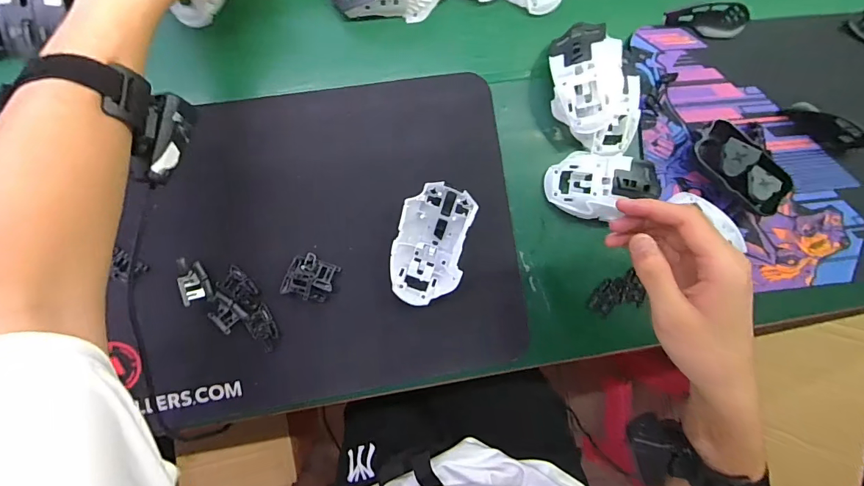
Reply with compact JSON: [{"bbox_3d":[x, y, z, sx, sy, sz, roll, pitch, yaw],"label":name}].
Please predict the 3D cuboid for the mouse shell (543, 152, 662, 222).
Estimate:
[{"bbox_3d":[0.179,-0.058,0.427,0.118,0.034,0.066,4,87,-6],"label":"mouse shell"}]

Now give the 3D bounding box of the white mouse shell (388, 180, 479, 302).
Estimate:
[{"bbox_3d":[-0.002,0.003,0.409,0.065,0.045,0.111,13,86,-5],"label":"white mouse shell"}]

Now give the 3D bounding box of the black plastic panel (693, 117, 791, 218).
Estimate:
[{"bbox_3d":[0.321,-0.076,0.440,0.111,0.028,0.047,42,84,-3],"label":"black plastic panel"}]

